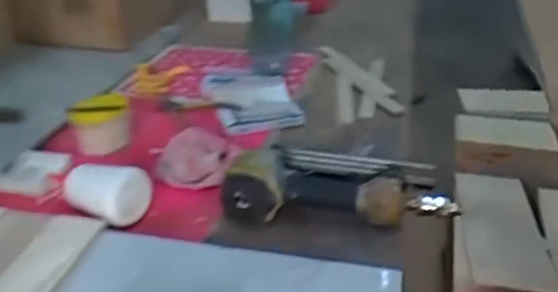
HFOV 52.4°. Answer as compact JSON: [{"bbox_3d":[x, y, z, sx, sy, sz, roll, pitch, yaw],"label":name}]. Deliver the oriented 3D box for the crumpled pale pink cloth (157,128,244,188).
[{"bbox_3d":[-0.108,0.011,0.757,0.105,0.036,0.117,-3,28,-8],"label":"crumpled pale pink cloth"}]

